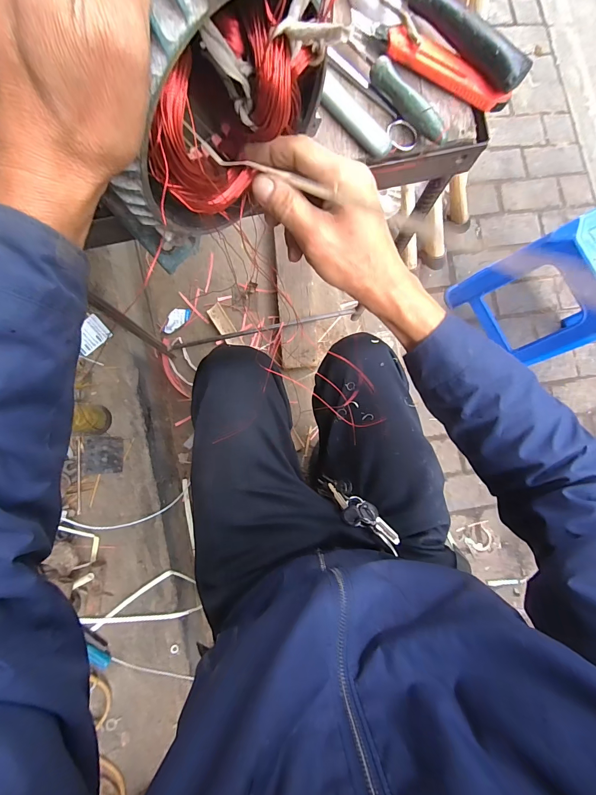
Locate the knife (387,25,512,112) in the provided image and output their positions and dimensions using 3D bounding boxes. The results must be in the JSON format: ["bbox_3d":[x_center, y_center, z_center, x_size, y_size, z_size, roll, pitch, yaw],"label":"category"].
[{"bbox_3d":[0.153,-0.332,0.347,0.134,0.016,0.028,25,85,-2],"label":"knife"}]

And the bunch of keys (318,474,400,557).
[{"bbox_3d":[0.092,0.173,0.530,0.151,0.025,0.045,37,84,30],"label":"bunch of keys"}]

